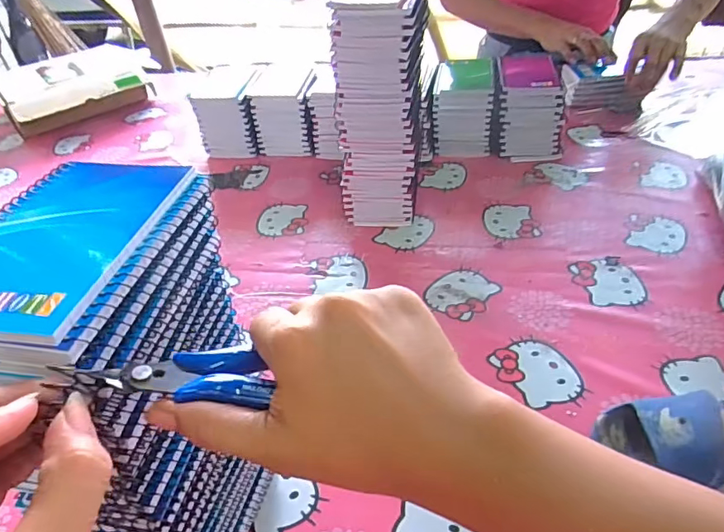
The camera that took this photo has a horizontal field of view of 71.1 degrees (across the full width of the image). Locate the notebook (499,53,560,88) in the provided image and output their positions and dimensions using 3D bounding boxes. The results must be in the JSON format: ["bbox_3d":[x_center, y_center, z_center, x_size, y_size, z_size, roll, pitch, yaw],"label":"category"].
[{"bbox_3d":[0.266,-0.315,0.810,0.082,0.006,0.140,3,42,10],"label":"notebook"}]

